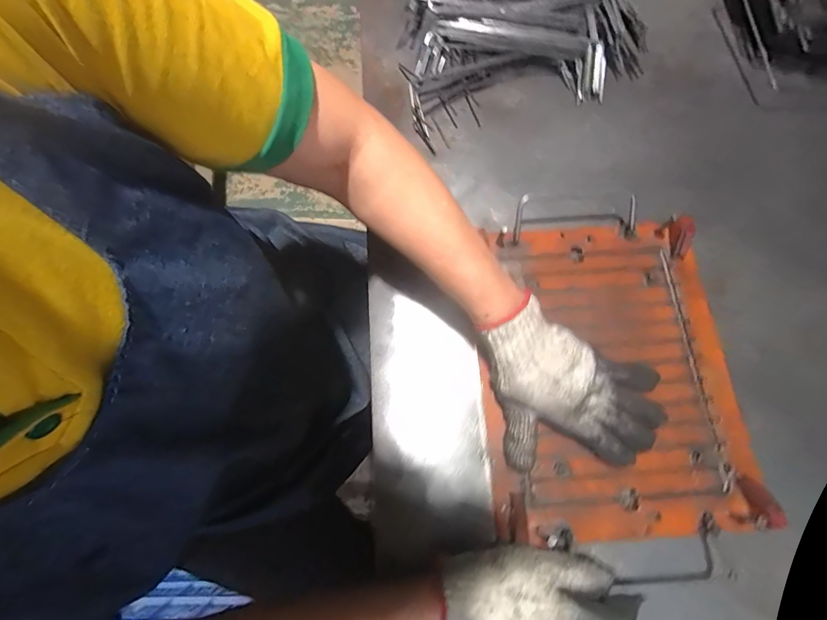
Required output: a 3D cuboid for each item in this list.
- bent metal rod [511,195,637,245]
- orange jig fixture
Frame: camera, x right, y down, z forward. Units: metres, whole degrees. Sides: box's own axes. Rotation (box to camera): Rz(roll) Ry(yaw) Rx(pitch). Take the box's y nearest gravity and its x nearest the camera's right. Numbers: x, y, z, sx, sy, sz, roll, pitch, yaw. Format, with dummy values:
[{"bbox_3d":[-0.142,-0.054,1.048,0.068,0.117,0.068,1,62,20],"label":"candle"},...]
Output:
[{"bbox_3d":[0.179,-0.098,0.430,0.136,0.035,0.039,0,73,-3],"label":"bent metal rod"},{"bbox_3d":[0.190,0.053,0.391,0.240,0.026,0.305,-1,74,0],"label":"orange jig fixture"}]

